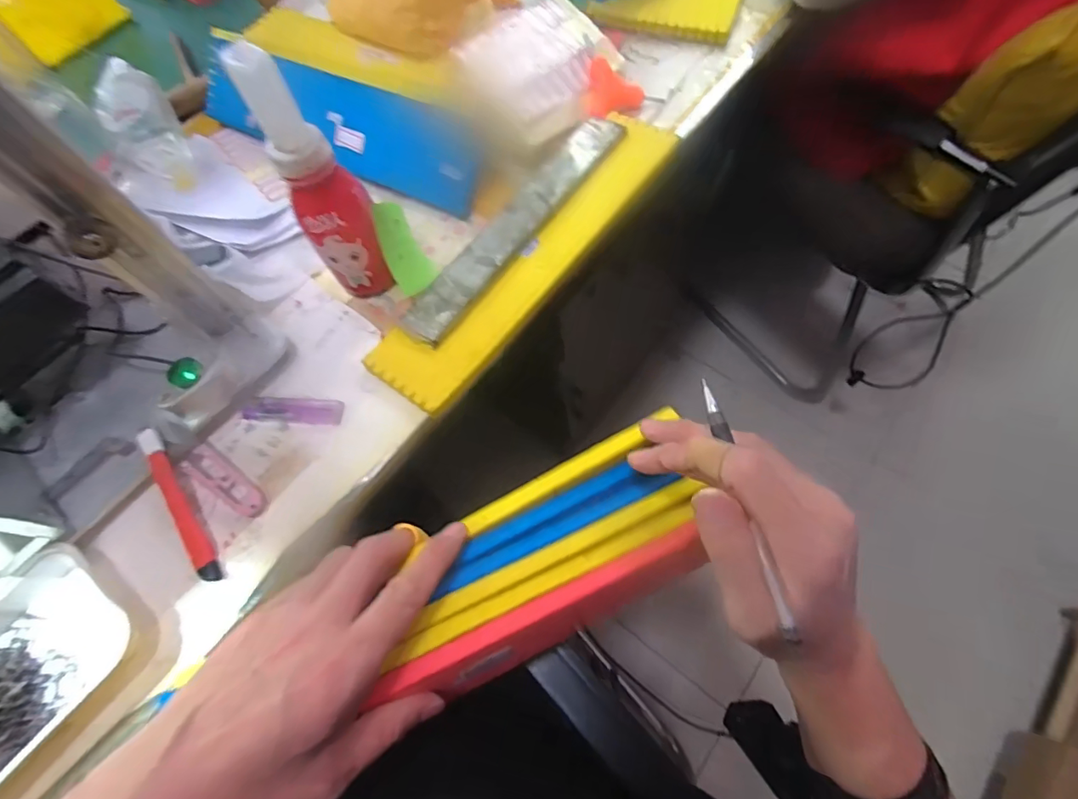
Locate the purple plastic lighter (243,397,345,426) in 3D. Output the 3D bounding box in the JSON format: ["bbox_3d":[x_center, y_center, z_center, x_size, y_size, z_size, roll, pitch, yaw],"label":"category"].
[{"bbox_3d":[-0.187,0.007,0.383,0.076,0.013,0.020,3,66,7],"label":"purple plastic lighter"}]

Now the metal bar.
[{"bbox_3d":[-0.016,-0.152,0.424,0.040,0.006,0.267,34,74,15],"label":"metal bar"}]

